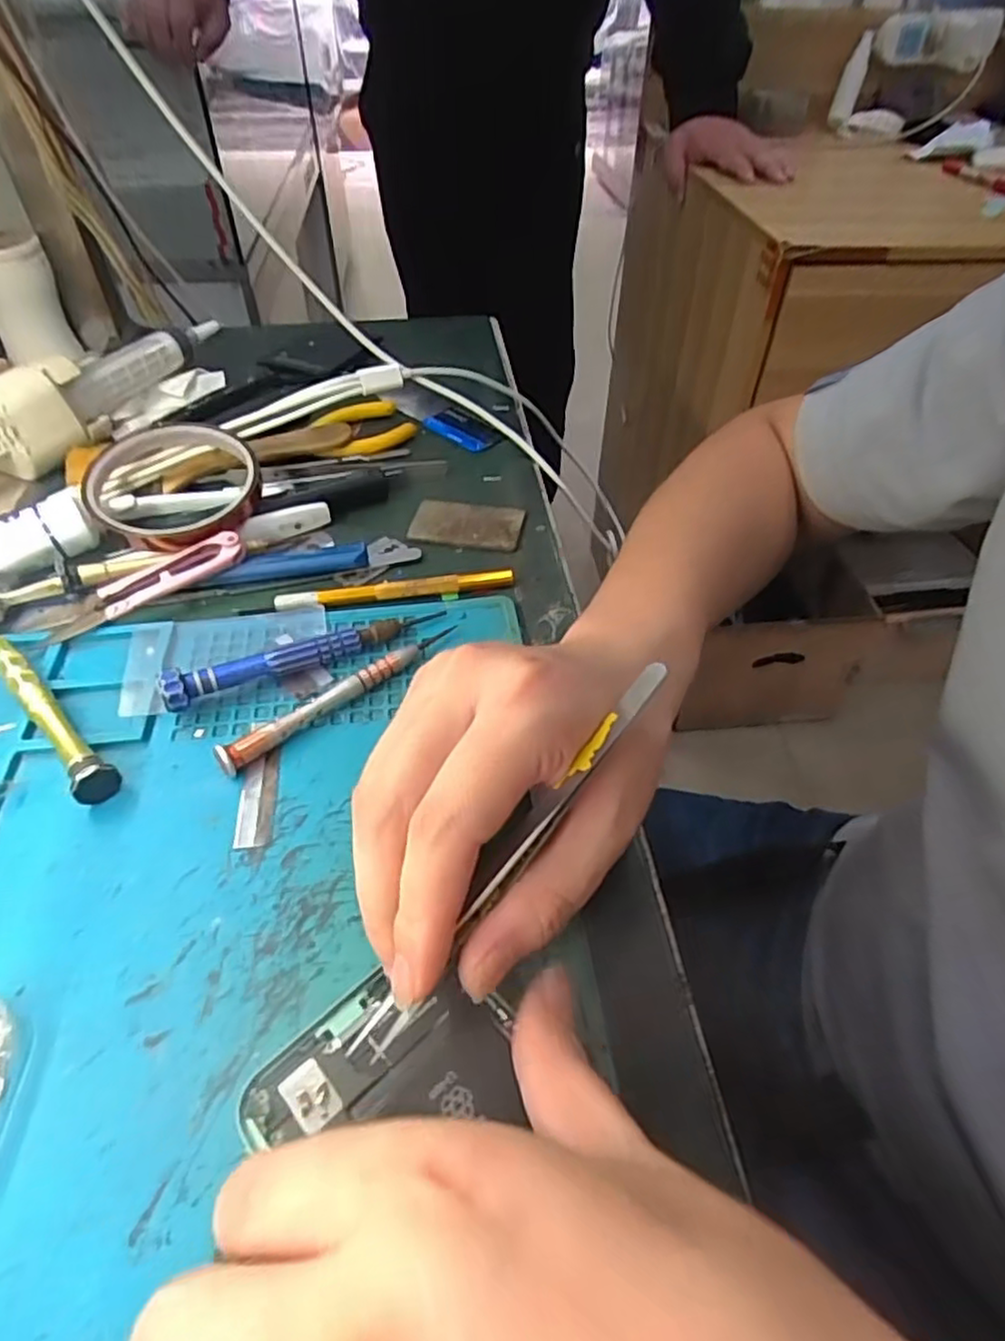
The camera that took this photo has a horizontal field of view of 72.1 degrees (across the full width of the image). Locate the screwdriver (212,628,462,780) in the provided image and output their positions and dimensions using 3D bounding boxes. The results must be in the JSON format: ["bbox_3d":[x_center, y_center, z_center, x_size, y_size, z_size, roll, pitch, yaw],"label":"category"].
[{"bbox_3d":[-0.067,0.008,0.290,0.113,0.008,0.010,-34,101,-28],"label":"screwdriver"}]

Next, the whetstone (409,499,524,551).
[{"bbox_3d":[-0.019,-0.080,0.376,0.058,0.004,0.035,8,48,5],"label":"whetstone"}]

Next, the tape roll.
[{"bbox_3d":[-0.173,-0.097,0.368,0.083,0.029,0.085,1,47,-1],"label":"tape roll"}]

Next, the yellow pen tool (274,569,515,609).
[{"bbox_3d":[-0.052,-0.041,0.335,0.113,0.007,0.007,-6,48,-8],"label":"yellow pen tool"}]

